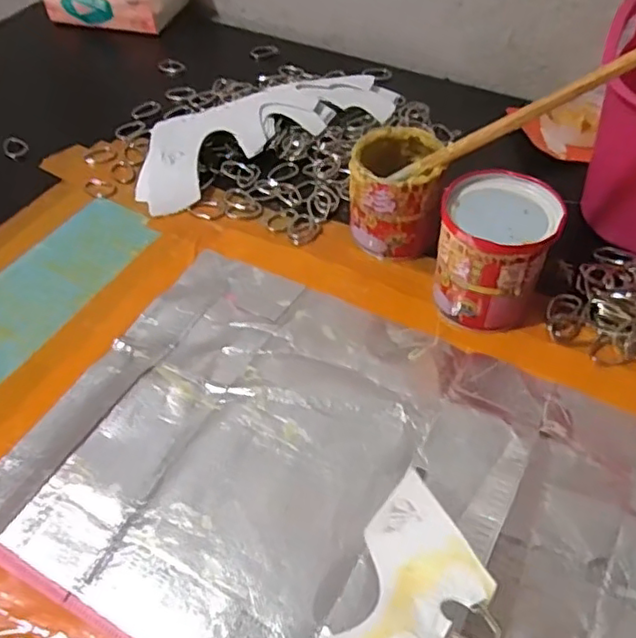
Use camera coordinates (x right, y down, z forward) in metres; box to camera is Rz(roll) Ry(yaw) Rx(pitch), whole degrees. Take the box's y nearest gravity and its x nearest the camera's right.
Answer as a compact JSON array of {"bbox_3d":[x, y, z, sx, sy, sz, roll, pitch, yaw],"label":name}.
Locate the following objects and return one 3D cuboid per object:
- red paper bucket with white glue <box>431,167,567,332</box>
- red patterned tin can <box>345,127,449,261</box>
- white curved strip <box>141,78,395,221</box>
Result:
[{"bbox_3d":[0.108,-0.041,0.392,0.066,0.075,0.068,-1,51,1],"label":"red paper bucket with white glue"},{"bbox_3d":[0.052,-0.088,0.434,0.059,0.068,0.063,-1,51,1],"label":"red patterned tin can"},{"bbox_3d":[-0.046,-0.161,0.526,0.233,0.030,0.080,-27,55,-19],"label":"white curved strip"}]

